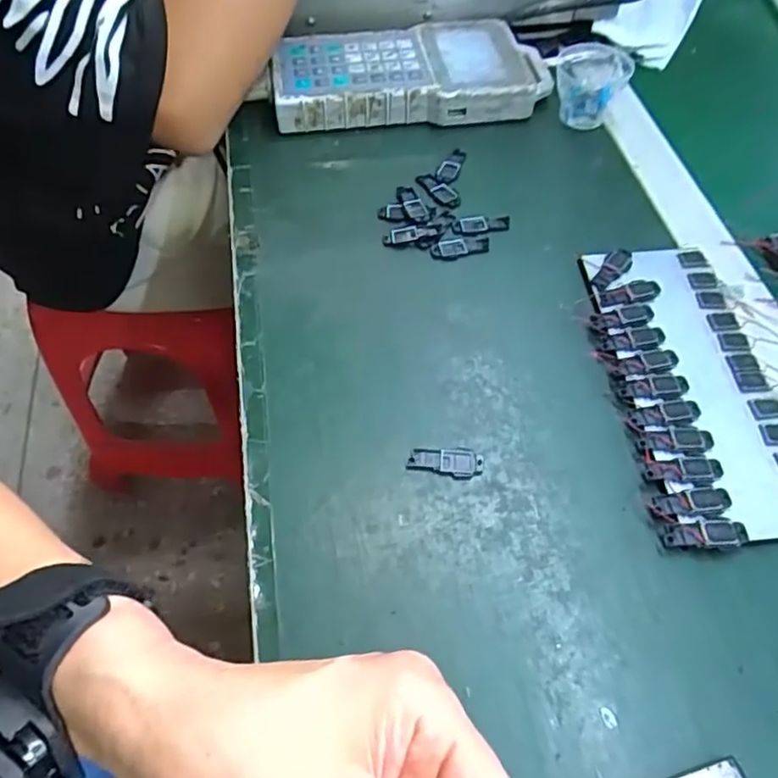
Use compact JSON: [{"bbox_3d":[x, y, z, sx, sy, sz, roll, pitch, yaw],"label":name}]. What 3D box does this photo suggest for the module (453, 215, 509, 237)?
[{"bbox_3d":[0.065,-0.115,0.452,0.040,0.004,0.018,-5,56,-2],"label":"module"}]

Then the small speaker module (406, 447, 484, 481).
[{"bbox_3d":[0.030,0.039,0.345,0.041,0.004,0.018,-1,56,1],"label":"small speaker module"}]

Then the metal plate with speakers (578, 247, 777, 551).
[{"bbox_3d":[0.178,-0.007,0.377,0.095,0.008,0.199,-5,56,-2],"label":"metal plate with speakers"}]

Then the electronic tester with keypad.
[{"bbox_3d":[0.018,-0.260,0.530,0.226,0.036,0.106,-8,56,-4],"label":"electronic tester with keypad"}]

